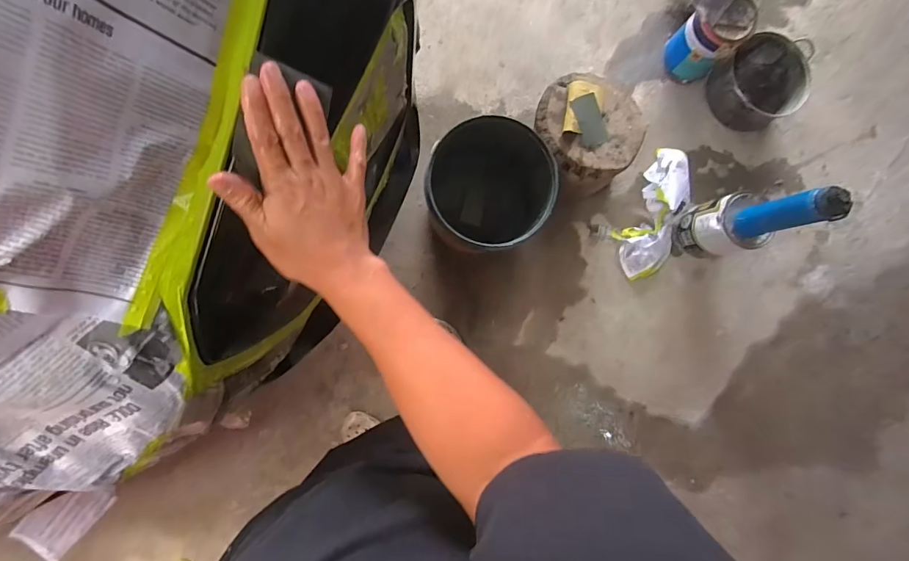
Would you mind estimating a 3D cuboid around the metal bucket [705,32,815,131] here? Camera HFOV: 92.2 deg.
[{"bbox_3d":[0.922,-0.602,1.340,0.264,0.164,0.251,0,86,-5],"label":"metal bucket"}]

